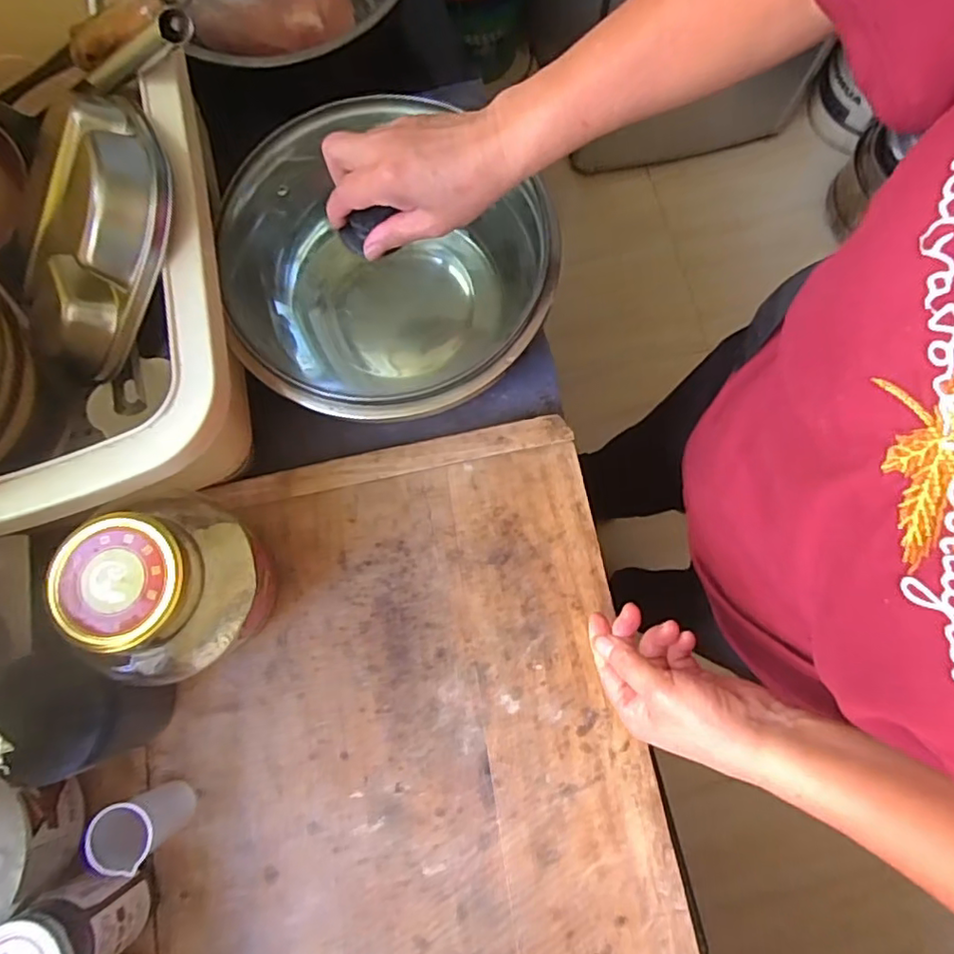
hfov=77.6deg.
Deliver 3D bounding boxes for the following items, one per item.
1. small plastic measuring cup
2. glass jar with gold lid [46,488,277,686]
[{"bbox_3d":[-0.235,0.247,0.424,0.044,0.074,0.041,0,78,1],"label":"small plastic measuring cup"},{"bbox_3d":[-0.212,0.076,0.424,0.098,0.141,0.115,-41,80,-7],"label":"glass jar with gold lid"}]

